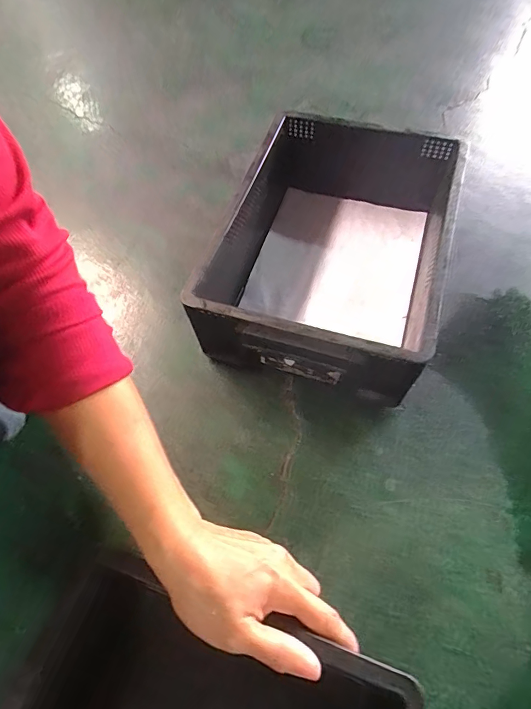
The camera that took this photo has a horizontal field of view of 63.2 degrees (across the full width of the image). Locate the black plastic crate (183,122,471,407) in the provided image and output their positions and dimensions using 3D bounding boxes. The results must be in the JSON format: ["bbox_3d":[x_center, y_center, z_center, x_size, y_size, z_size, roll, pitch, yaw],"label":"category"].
[{"bbox_3d":[0.084,-0.134,0.538,0.250,0.125,0.366,17,59,10],"label":"black plastic crate"}]

